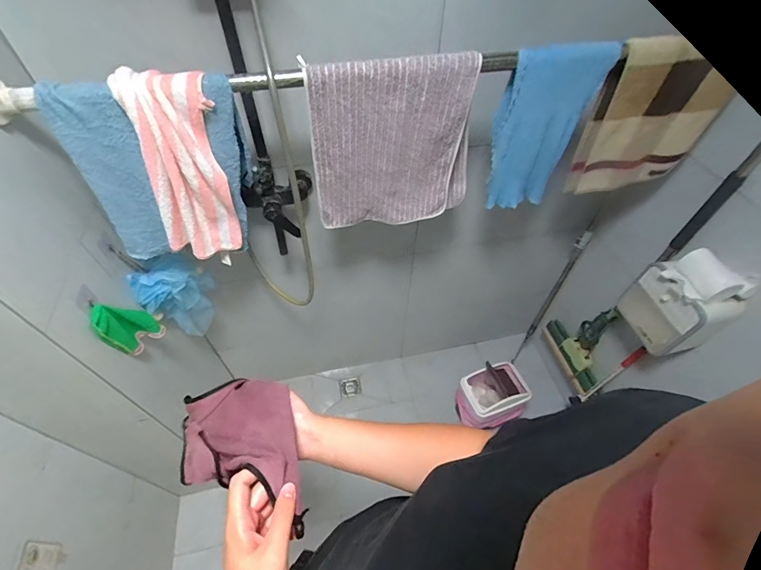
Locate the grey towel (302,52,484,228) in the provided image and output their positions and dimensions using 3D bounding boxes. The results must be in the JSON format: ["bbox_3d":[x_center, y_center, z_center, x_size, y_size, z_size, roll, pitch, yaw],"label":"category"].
[{"bbox_3d":[0.036,-0.281,0.784,0.347,0.348,0.046,-12,52,-9],"label":"grey towel"}]

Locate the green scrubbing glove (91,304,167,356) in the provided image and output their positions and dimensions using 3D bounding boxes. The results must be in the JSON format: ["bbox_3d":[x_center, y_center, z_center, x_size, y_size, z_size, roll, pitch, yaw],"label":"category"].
[{"bbox_3d":[-0.568,0.096,0.836,0.046,0.161,0.107,30,57,23],"label":"green scrubbing glove"}]

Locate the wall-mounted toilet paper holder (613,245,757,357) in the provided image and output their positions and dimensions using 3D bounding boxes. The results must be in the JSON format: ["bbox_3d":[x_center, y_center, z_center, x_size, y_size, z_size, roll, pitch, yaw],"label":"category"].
[{"bbox_3d":[0.795,0.038,0.985,0.136,0.282,0.193,-9,51,-6],"label":"wall-mounted toilet paper holder"}]

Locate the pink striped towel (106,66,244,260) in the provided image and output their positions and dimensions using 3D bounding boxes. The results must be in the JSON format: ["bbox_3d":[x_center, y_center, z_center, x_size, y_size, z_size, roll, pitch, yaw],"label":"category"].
[{"bbox_3d":[-0.379,-0.211,0.728,0.178,0.360,0.067,-22,54,-16],"label":"pink striped towel"}]

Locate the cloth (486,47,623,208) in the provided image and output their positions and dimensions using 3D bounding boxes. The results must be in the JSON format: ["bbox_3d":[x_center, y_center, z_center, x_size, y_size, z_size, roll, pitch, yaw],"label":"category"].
[{"bbox_3d":[0.350,-0.325,0.823,0.197,0.355,0.071,2,51,3],"label":"cloth"}]

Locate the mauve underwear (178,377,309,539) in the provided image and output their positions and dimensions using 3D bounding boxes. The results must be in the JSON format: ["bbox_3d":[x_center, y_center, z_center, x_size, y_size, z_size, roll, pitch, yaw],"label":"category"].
[{"bbox_3d":[-0.185,0.207,0.519,0.276,0.079,0.153,-7,40,42],"label":"mauve underwear"}]

